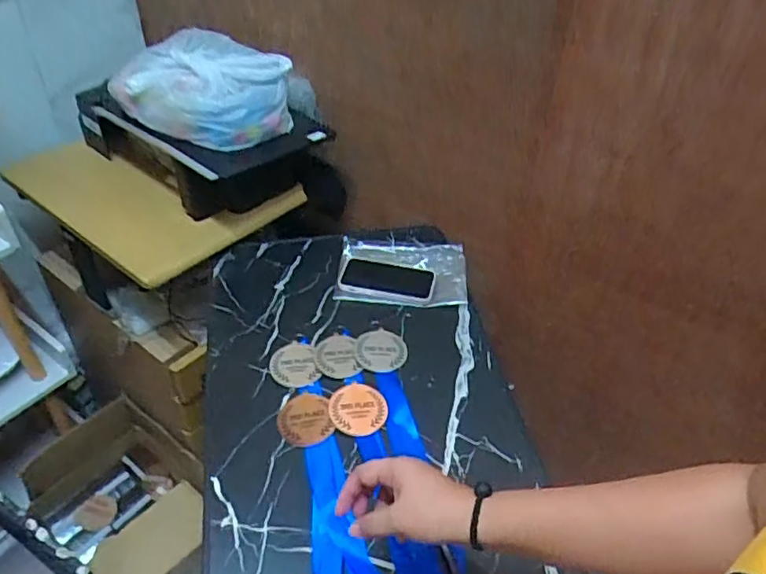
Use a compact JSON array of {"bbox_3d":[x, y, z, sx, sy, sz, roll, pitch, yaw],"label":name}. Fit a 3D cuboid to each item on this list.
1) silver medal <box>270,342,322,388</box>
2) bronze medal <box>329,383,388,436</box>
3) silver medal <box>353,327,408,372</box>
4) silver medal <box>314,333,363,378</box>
[{"bbox_3d":[-0.123,0.105,0.842,0.063,0.004,0.079,-10,44,-13],"label":"silver medal"},{"bbox_3d":[-0.032,0.156,0.791,0.073,0.007,0.075,5,45,-7],"label":"bronze medal"},{"bbox_3d":[-0.003,0.087,0.869,0.073,0.007,0.080,0,42,-3],"label":"silver medal"},{"bbox_3d":[-0.065,0.094,0.855,0.059,0.004,0.074,-6,43,-8],"label":"silver medal"}]

